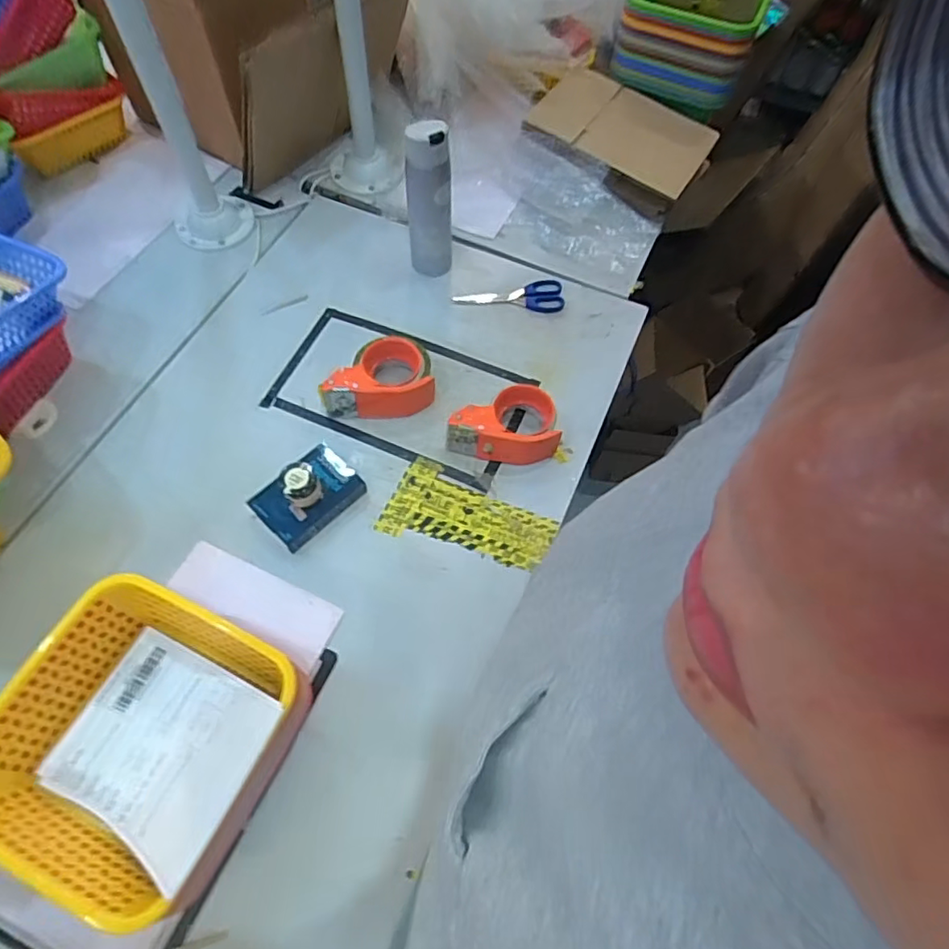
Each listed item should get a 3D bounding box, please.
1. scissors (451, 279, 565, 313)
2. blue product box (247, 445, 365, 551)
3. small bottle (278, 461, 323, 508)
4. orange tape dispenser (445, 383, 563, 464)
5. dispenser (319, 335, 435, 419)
[{"bbox_3d":[0.057,-0.276,0.925,0.168,0.017,0.063,-9,63,-7],"label":"scissors"},{"bbox_3d":[-0.207,0.027,0.744,0.088,0.036,0.128,41,68,18],"label":"blue product box"},{"bbox_3d":[-0.212,0.010,0.711,0.046,0.050,0.049,1,63,-2],"label":"small bottle"},{"bbox_3d":[0.037,-0.065,0.780,0.147,0.062,0.091,-2,63,-4],"label":"orange tape dispenser"},{"bbox_3d":[-0.133,-0.144,0.822,0.148,0.063,0.112,-2,63,-3],"label":"dispenser"}]

